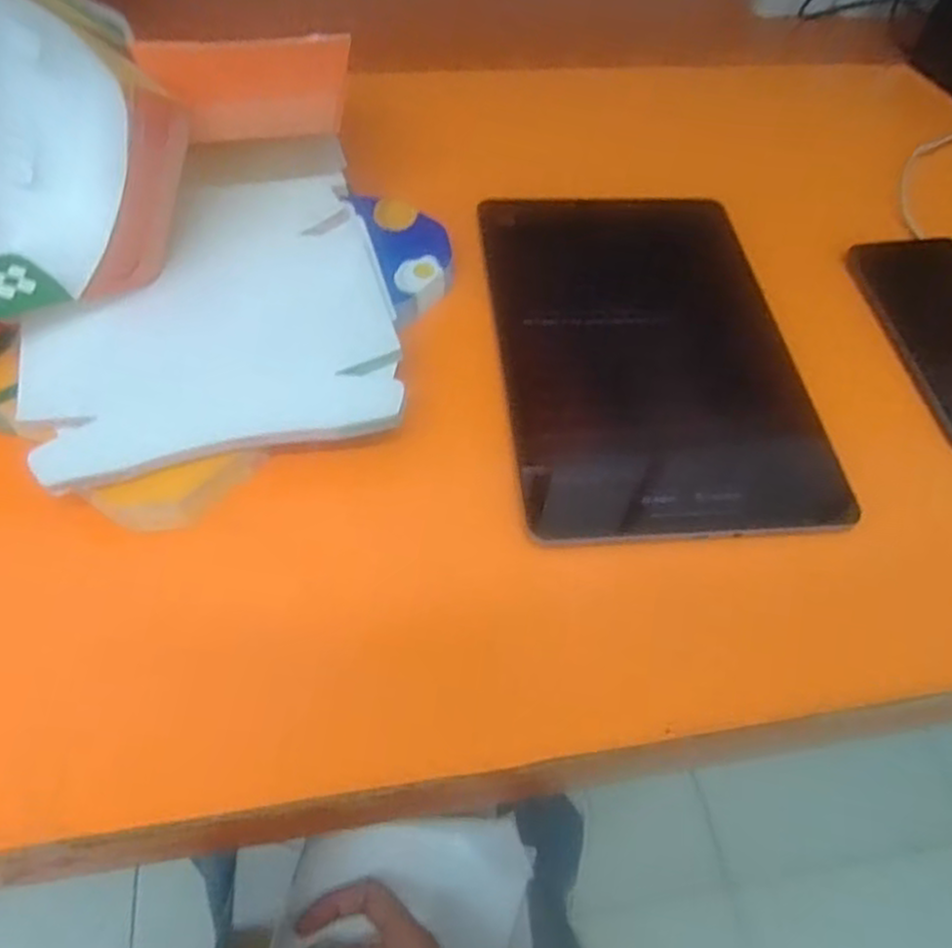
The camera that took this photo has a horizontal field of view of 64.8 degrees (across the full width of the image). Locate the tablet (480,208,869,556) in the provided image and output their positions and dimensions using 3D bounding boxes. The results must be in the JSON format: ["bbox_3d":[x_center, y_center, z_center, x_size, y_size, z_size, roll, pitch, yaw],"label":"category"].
[{"bbox_3d":[0.093,-0.078,0.419,0.155,0.013,0.251,-3,56,-7],"label":"tablet"}]

